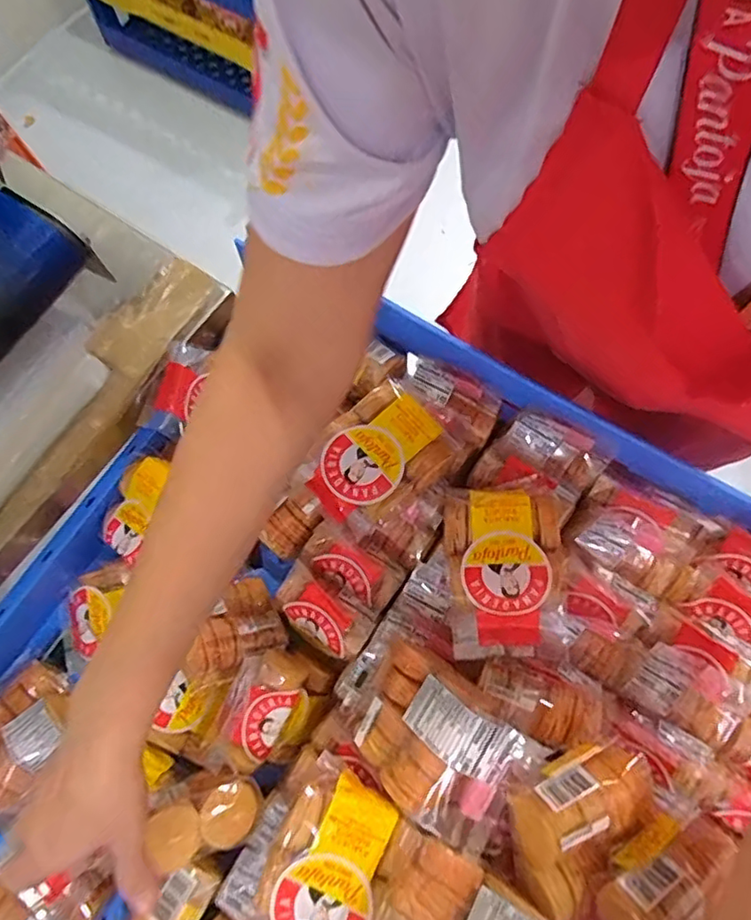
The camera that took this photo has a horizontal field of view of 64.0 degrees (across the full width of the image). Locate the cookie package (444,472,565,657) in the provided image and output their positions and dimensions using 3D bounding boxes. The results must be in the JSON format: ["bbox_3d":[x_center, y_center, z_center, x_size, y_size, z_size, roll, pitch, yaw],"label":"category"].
[{"bbox_3d":[0.096,0.079,0.460,0.083,0.049,0.131,-3,71,0],"label":"cookie package"}]

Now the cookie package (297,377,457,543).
[{"bbox_3d":[0.000,0.002,0.487,0.110,0.053,0.086,-41,76,-12],"label":"cookie package"}]

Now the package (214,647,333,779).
[{"bbox_3d":[-0.081,0.205,0.493,0.048,0.098,0.094,16,73,48],"label":"package"}]

